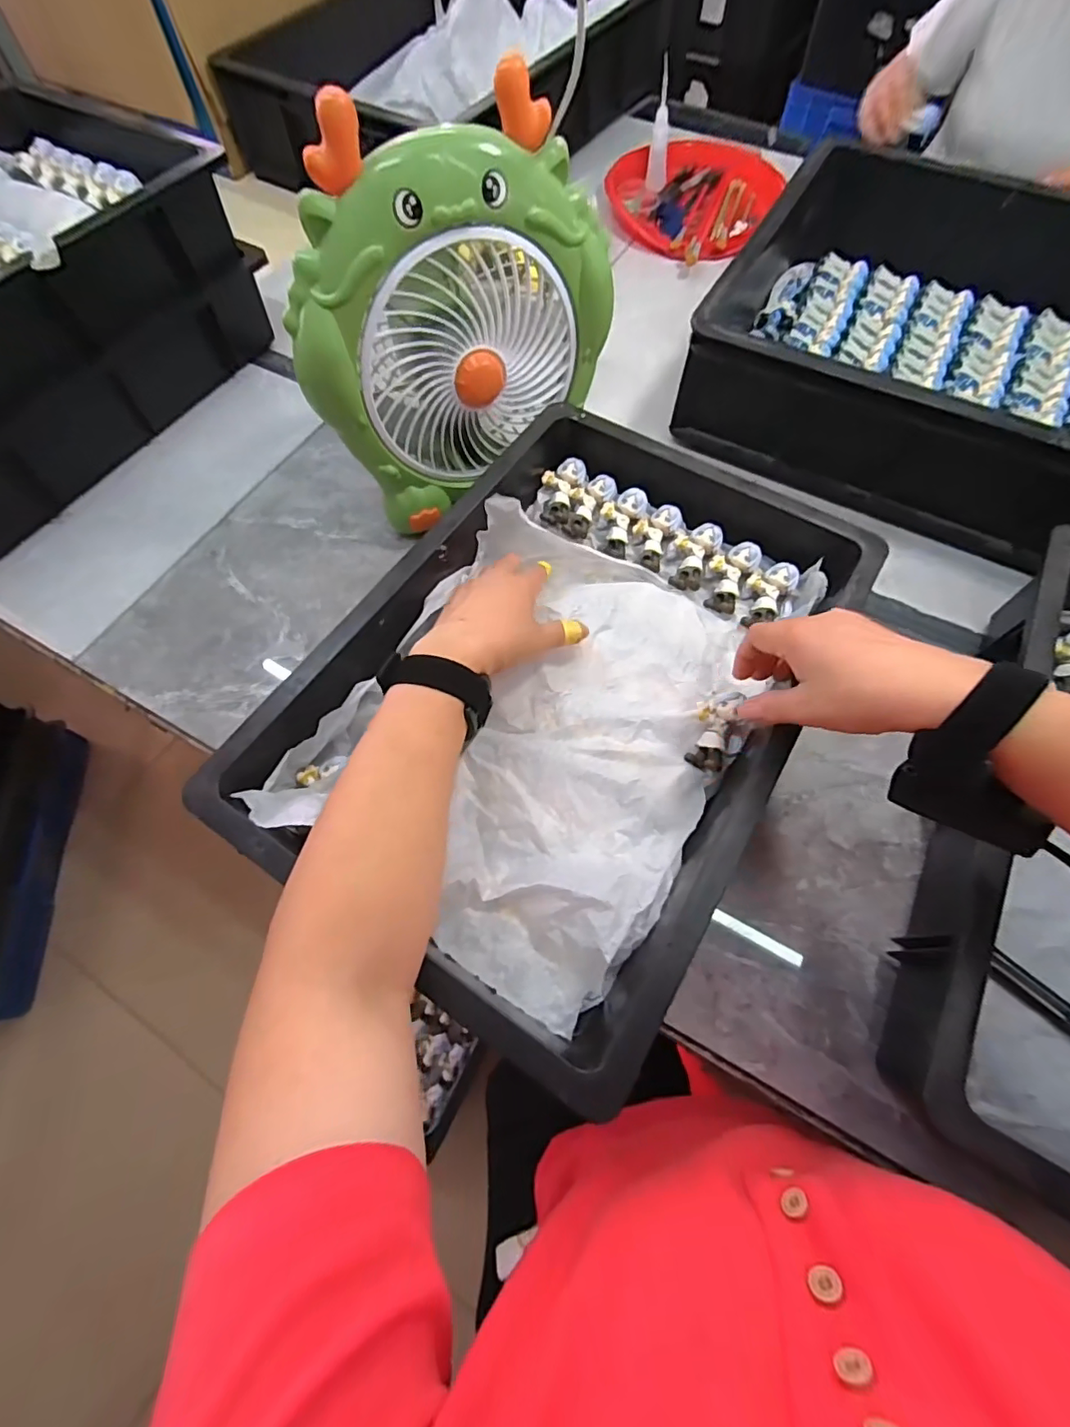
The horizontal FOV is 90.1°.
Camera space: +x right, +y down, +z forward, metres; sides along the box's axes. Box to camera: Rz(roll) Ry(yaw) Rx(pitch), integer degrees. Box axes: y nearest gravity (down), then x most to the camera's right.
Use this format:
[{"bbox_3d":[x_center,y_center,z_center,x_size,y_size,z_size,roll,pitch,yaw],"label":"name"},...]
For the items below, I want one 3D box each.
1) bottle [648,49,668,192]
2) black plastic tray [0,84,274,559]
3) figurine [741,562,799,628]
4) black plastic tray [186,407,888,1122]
[{"bbox_3d":[0.179,-0.829,0.756,0.031,0.130,0.032,-3,45,0],"label":"bottle"},{"bbox_3d":[-0.527,-0.398,0.540,0.297,0.180,0.446,25,69,12],"label":"black plastic tray"},{"bbox_3d":[0.204,-0.103,0.461,0.038,0.027,0.052,11,67,6],"label":"figurine"},{"bbox_3d":[0.031,-0.028,0.397,0.299,0.075,0.436,30,70,14],"label":"black plastic tray"}]

